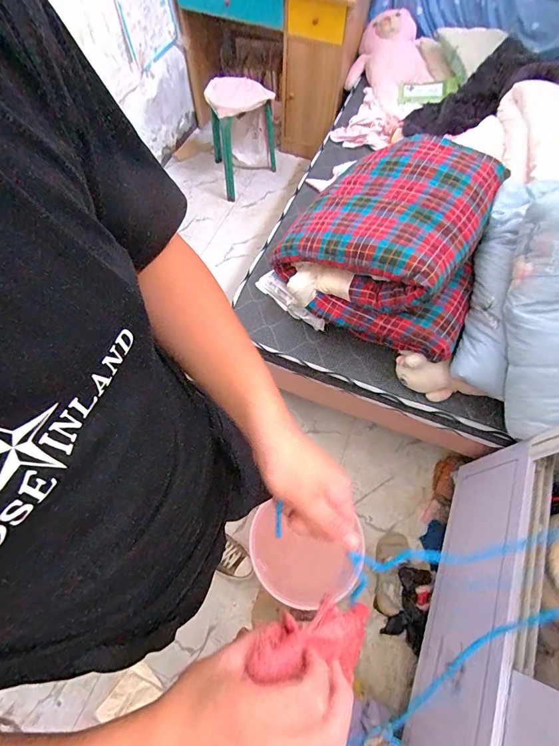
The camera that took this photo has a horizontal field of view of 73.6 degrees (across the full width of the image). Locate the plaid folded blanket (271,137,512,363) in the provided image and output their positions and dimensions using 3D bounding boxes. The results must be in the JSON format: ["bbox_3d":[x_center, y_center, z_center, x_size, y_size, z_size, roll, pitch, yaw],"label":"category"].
[{"bbox_3d":[0.308,-0.407,1.103,0.577,0.292,0.526,23,66,10],"label":"plaid folded blanket"}]

